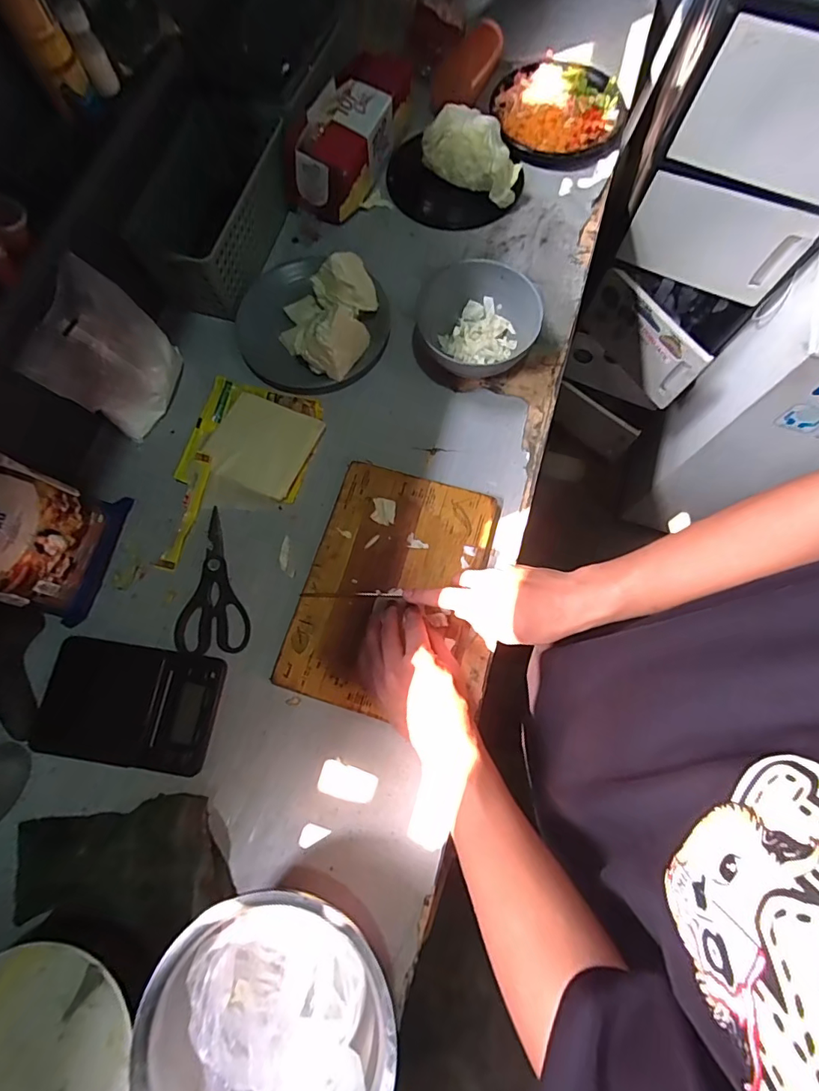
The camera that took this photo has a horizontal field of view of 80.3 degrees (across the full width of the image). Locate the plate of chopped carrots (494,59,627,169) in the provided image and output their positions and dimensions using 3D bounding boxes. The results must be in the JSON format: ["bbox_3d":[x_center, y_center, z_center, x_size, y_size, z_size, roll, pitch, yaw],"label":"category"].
[{"bbox_3d":[0.258,-0.739,0.828,0.220,0.046,0.253,-4,73,1],"label":"plate of chopped carrots"}]

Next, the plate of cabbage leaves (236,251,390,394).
[{"bbox_3d":[-0.152,-0.334,0.679,0.221,0.092,0.199,42,79,13],"label":"plate of cabbage leaves"}]

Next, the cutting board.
[{"bbox_3d":[-0.023,0.049,0.592,0.201,0.013,0.296,16,74,6],"label":"cutting board"}]

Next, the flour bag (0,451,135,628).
[{"bbox_3d":[-0.441,-0.018,0.554,0.063,0.205,0.164,-10,61,32],"label":"flour bag"}]

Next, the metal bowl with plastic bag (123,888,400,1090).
[{"bbox_3d":[-0.124,0.427,0.444,0.215,0.112,0.203,-1,73,2],"label":"metal bowl with plastic bag"}]

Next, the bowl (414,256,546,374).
[{"bbox_3d":[0.096,-0.294,0.669,0.159,0.084,0.164,-1,73,2],"label":"bowl"}]

